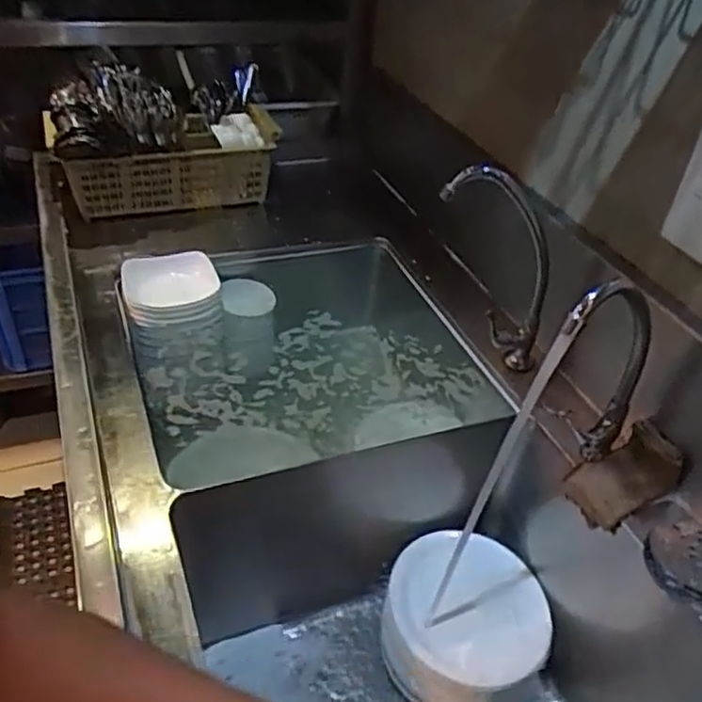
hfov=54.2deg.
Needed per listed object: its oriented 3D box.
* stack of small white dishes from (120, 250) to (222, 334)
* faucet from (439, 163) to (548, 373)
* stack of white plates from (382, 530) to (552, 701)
[{"bbox_3d":[-0.300,-0.106,1.146,0.152,0.056,0.158,-7,41,-16],"label":"stack of small white dishes"},{"bbox_3d":[0.207,-0.119,1.009,0.181,0.307,0.086,10,39,4],"label":"faucet"},{"bbox_3d":[0.161,0.405,1.008,0.231,0.105,0.228,-29,50,-36],"label":"stack of white plates"}]

